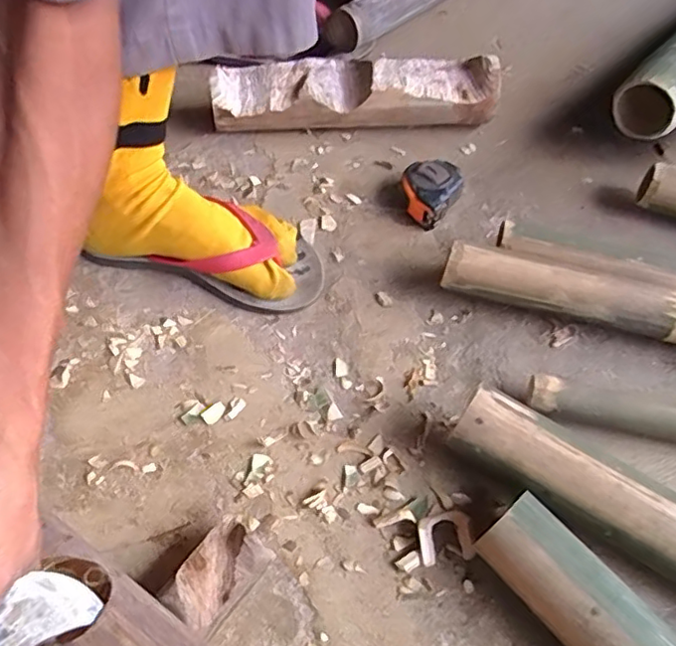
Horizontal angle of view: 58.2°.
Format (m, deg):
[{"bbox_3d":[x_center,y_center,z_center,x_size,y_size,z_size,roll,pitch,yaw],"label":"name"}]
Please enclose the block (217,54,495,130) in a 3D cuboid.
[{"bbox_3d":[0.025,-0.256,0.681,0.294,0.067,0.082,-3,56,-5],"label":"block"}]

